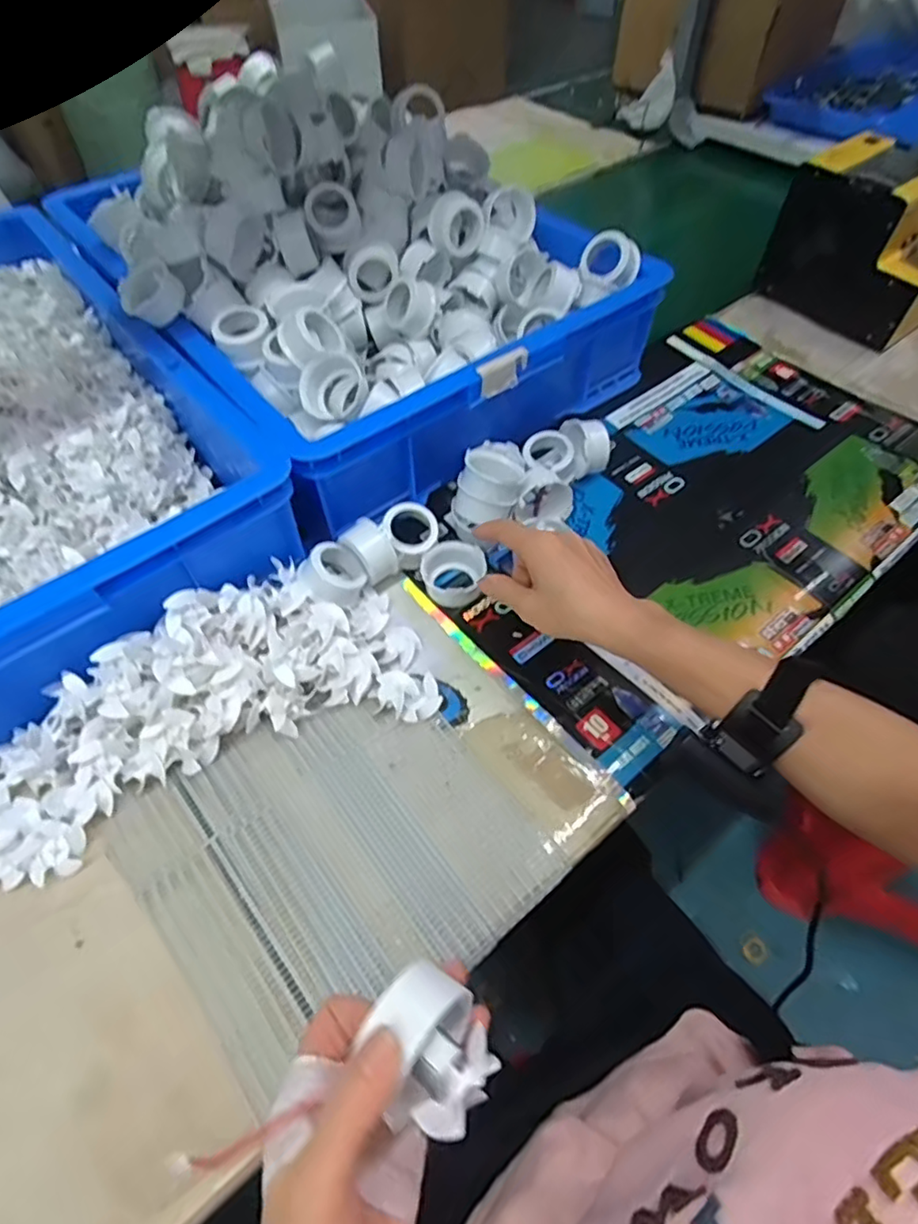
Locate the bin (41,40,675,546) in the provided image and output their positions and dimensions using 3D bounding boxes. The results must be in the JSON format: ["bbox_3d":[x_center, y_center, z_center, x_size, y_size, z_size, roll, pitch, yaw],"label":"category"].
[{"bbox_3d":[-0.113,-0.358,0.612,0.407,0.197,0.489,-37,62,-22],"label":"bin"}]

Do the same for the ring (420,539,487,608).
[{"bbox_3d":[-0.005,-0.033,0.522,0.051,0.031,0.047,0,55,1],"label":"ring"}]

